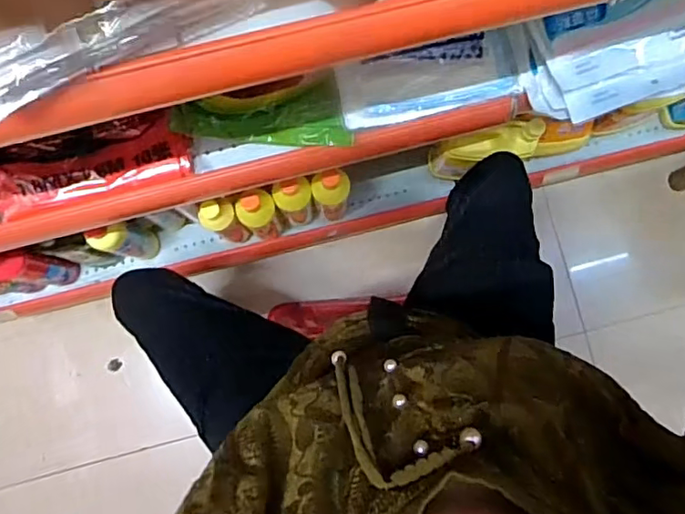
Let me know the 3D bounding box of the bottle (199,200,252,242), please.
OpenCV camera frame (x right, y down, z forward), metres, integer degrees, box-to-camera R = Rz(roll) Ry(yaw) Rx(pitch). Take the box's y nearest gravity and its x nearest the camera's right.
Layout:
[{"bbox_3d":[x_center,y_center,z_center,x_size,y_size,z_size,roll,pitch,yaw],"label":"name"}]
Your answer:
[{"bbox_3d":[-0.193,-0.054,0.936,0.049,0.230,0.052,0,85,-4],"label":"bottle"}]

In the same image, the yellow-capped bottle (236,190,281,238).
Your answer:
[{"bbox_3d":[-0.140,-0.067,0.945,0.060,0.212,0.052,-6,85,-5],"label":"yellow-capped bottle"}]

